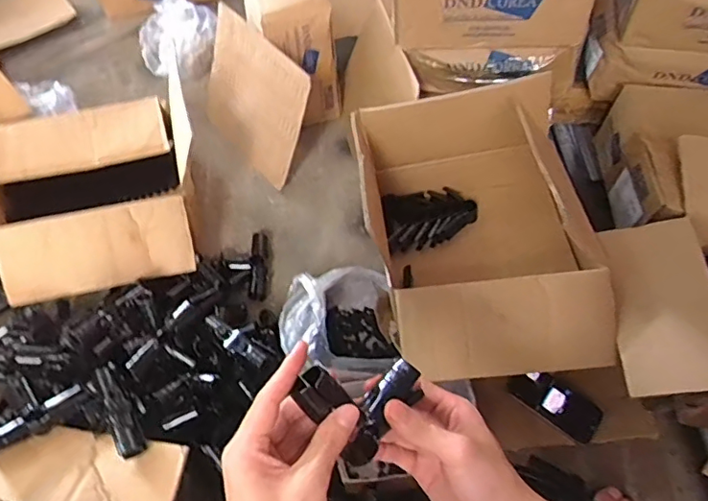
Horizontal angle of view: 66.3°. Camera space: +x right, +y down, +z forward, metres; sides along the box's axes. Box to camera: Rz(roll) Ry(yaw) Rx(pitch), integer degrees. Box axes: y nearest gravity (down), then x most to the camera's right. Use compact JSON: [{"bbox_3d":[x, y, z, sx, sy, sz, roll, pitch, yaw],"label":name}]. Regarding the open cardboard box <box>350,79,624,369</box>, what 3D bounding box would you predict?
[{"bbox_3d":[0.181,-0.025,0.836,0.328,0.250,0.400,-2,57,-1],"label":"open cardboard box"}]

